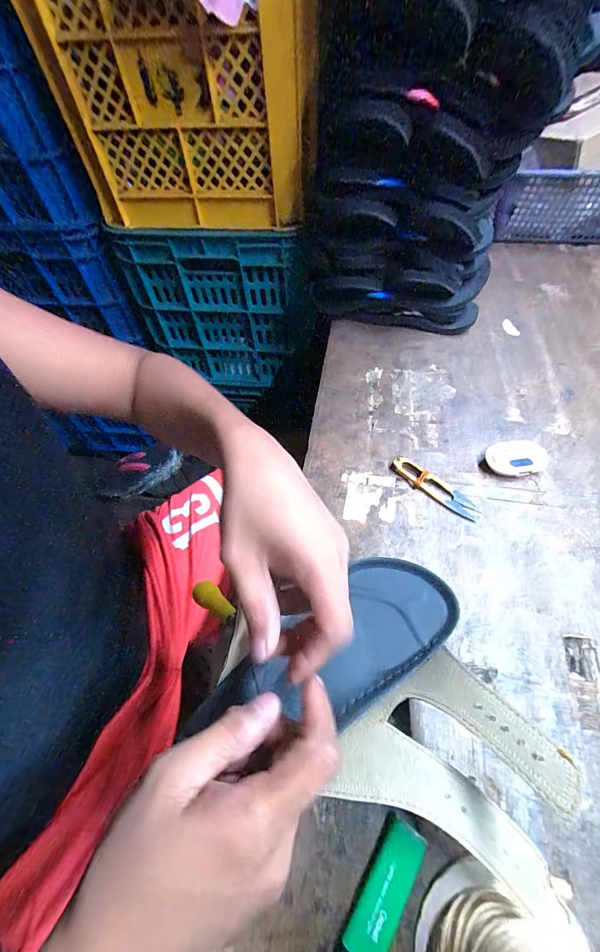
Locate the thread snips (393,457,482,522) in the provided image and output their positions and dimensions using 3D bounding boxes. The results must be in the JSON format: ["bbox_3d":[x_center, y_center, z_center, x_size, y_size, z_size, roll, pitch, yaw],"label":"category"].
[{"bbox_3d":[0.147,0.011,0.377,0.100,0.012,0.024,34,66,22],"label":"thread snips"}]

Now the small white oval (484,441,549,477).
[{"bbox_3d":[0.240,-0.019,0.387,0.068,0.018,0.041,-9,58,-2],"label":"small white oval"}]

